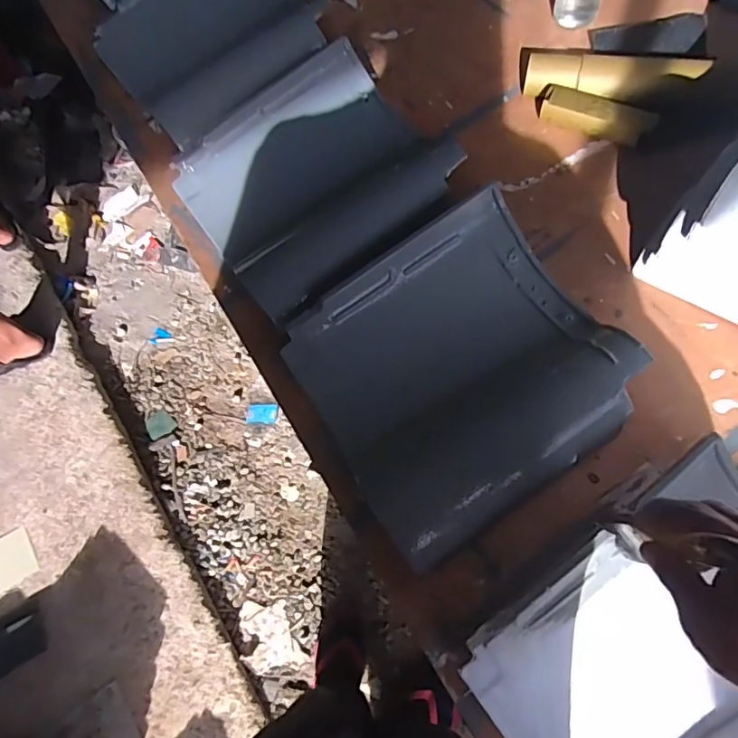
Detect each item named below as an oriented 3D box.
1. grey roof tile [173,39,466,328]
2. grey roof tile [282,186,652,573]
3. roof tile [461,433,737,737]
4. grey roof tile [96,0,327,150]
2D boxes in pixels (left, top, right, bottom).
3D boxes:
[{"bbox_3d":[-0.071,-0.251,0.711,0.307,0.085,0.288,-35,71,-11],"label":"grey roof tile"},{"bbox_3d":[0.097,0.000,0.592,0.322,0.077,0.312,-31,70,-9],"label":"grey roof tile"},{"bbox_3d":[0.286,0.279,0.444,0.304,0.094,0.297,-33,66,-13],"label":"roof tile"},{"bbox_3d":[-0.263,-0.541,0.875,0.245,0.055,0.353,44,75,-9],"label":"grey roof tile"}]

